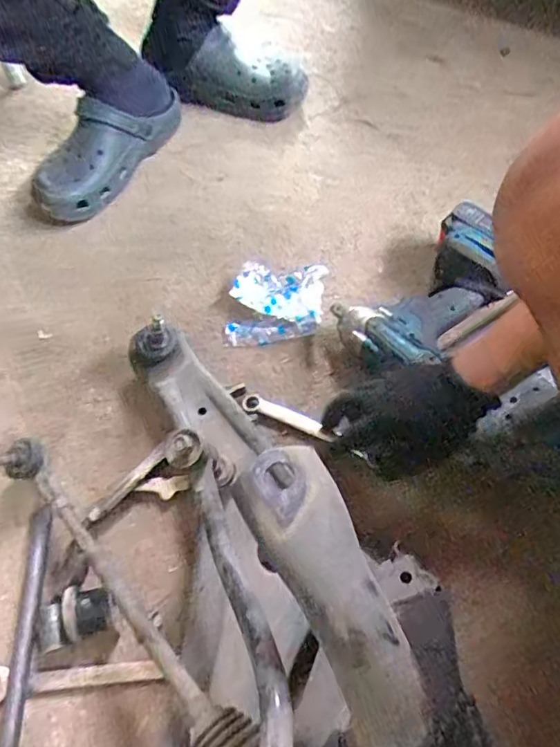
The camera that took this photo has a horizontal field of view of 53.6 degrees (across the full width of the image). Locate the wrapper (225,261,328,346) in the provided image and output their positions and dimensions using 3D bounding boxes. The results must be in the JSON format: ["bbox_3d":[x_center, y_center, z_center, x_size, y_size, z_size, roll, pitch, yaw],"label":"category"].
[{"bbox_3d":[-0.005,-0.088,0.674,0.112,0.047,0.102,0,59,-1],"label":"wrapper"}]

